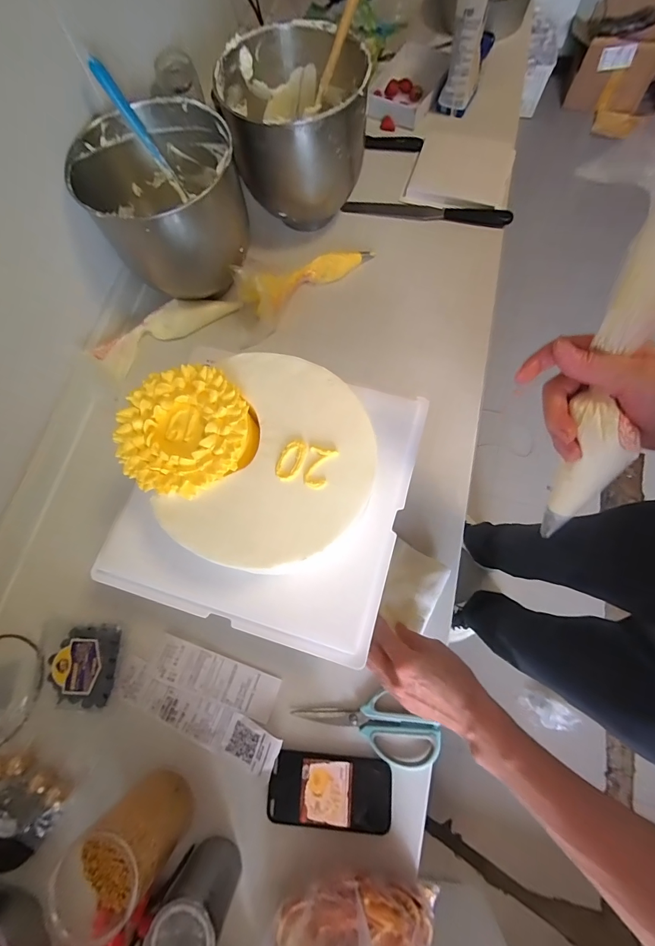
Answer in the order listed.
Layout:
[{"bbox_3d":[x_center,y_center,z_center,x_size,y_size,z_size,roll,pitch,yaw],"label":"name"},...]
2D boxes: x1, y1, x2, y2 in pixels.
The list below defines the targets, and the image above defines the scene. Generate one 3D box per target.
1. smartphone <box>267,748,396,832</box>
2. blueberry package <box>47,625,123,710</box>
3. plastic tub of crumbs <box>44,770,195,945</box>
[{"bbox_3d":[0.003,0.385,0.461,0.144,0.012,0.072,3,73,4],"label":"smartphone"},{"bbox_3d":[-0.323,0.256,0.502,0.094,0.029,0.100,-3,73,2],"label":"blueberry package"},{"bbox_3d":[-0.211,0.398,0.413,0.082,0.117,0.081,37,78,13],"label":"plastic tub of crumbs"}]

